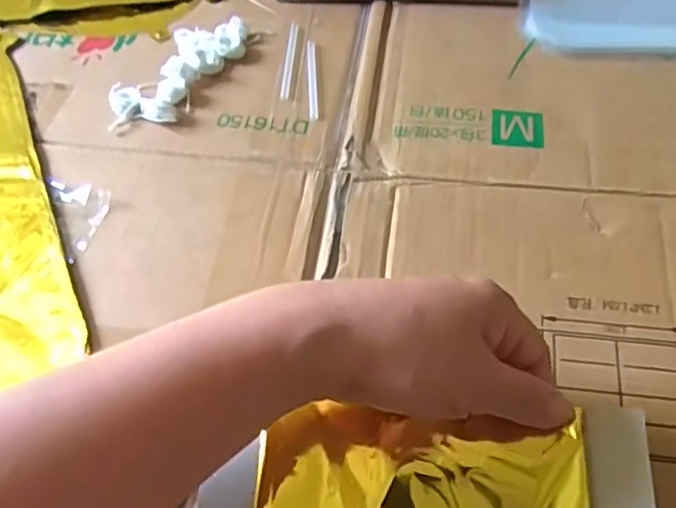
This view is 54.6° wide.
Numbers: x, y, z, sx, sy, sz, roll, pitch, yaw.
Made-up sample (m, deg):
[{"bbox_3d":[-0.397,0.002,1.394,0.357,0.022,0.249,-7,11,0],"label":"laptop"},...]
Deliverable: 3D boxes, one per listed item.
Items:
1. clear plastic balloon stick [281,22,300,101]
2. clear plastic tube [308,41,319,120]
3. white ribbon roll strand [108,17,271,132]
[{"bbox_3d":[-0.035,-0.145,0.486,0.007,0.004,0.086,1,55,5],"label":"clear plastic balloon stick"},{"bbox_3d":[-0.018,-0.129,0.474,0.007,0.004,0.081,-4,55,1],"label":"clear plastic tube"},{"bbox_3d":[-0.113,-0.134,0.476,0.056,0.013,0.125,23,60,19],"label":"white ribbon roll strand"}]

